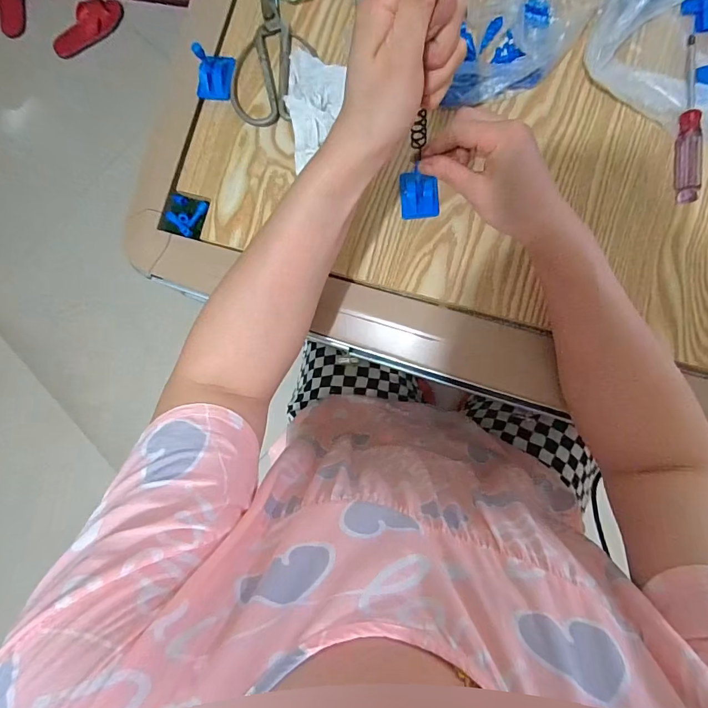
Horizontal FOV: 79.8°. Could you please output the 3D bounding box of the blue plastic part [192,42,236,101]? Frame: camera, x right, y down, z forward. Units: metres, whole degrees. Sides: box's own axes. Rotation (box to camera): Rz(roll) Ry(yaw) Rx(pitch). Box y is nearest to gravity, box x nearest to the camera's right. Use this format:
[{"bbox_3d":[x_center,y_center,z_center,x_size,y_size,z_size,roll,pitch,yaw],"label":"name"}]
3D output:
[{"bbox_3d":[-0.142,-0.284,0.418,0.031,0.040,0.044,11,87,9],"label":"blue plastic part"}]

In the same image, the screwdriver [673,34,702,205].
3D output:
[{"bbox_3d":[0.285,-0.203,0.361,0.016,0.013,0.149,4,85,9],"label":"screwdriver"}]

